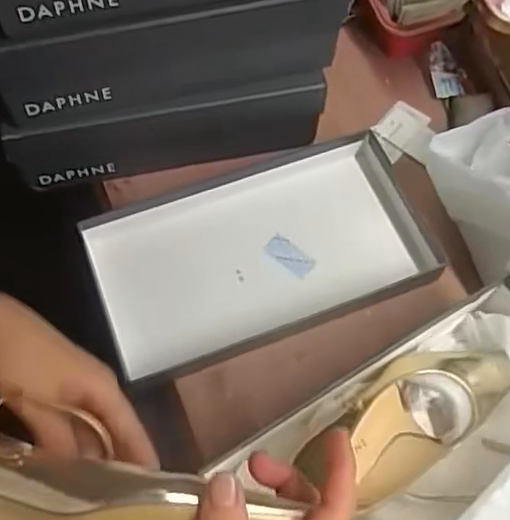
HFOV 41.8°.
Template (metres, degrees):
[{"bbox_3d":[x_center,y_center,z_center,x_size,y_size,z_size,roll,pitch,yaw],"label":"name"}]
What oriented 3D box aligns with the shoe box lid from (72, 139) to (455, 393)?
[{"bbox_3d":[0.010,-0.008,0.629,0.310,0.056,0.166,-19,66,-10],"label":"shoe box lid"}]

